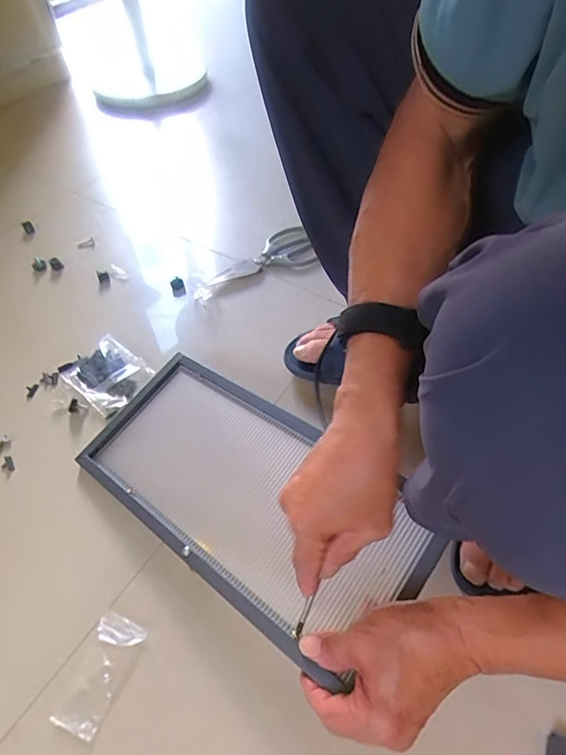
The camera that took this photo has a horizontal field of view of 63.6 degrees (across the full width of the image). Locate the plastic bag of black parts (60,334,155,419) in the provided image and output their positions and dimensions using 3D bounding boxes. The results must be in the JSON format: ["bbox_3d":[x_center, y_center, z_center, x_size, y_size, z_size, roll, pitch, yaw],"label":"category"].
[{"bbox_3d":[-0.224,-0.007,0.582,0.100,0.019,0.081,35,61,26],"label":"plastic bag of black parts"}]

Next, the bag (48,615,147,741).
[{"bbox_3d":[-0.156,0.252,0.390,0.046,0.008,0.085,14,54,13],"label":"bag"}]

